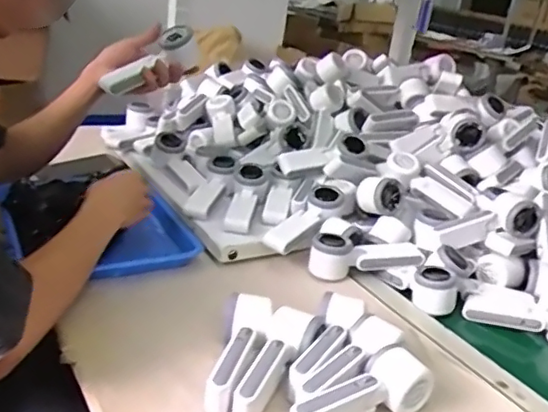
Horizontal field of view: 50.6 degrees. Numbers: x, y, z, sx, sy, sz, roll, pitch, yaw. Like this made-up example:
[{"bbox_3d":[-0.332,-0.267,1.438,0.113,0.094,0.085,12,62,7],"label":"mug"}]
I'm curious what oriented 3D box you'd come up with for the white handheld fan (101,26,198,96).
[{"bbox_3d":[-0.185,-0.220,0.914,0.159,0.071,0.049,-41,46,-22],"label":"white handheld fan"}]

